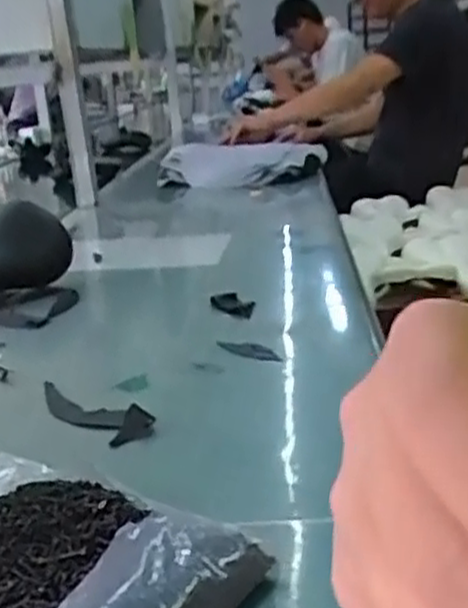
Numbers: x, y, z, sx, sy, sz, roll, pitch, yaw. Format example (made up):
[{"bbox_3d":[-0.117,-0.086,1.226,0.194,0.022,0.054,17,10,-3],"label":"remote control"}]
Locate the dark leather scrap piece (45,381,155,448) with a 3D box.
[{"bbox_3d":[-0.131,0.090,0.695,0.043,0.015,0.156,-20,24,-41],"label":"dark leather scrap piece"}]

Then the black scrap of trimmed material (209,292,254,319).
[{"bbox_3d":[0.002,0.002,0.955,0.037,0.014,0.075,-14,20,-28],"label":"black scrap of trimmed material"}]

